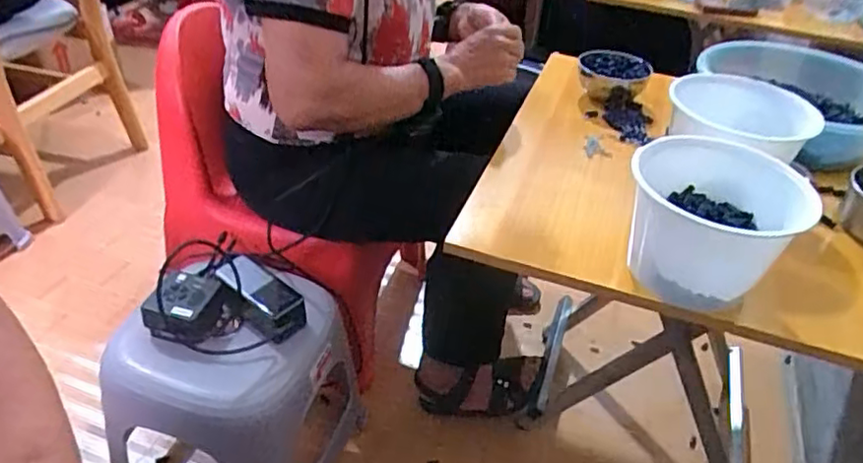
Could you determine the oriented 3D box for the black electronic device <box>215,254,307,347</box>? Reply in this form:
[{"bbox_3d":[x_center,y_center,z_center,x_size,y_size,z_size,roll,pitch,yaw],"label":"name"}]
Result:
[{"bbox_3d":[-0.226,0.085,0.846,0.140,0.045,0.063,38,48,18],"label":"black electronic device"}]

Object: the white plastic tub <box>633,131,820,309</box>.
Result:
[{"bbox_3d":[0.276,-0.012,0.624,0.160,0.113,0.151,3,37,-2],"label":"white plastic tub"}]

